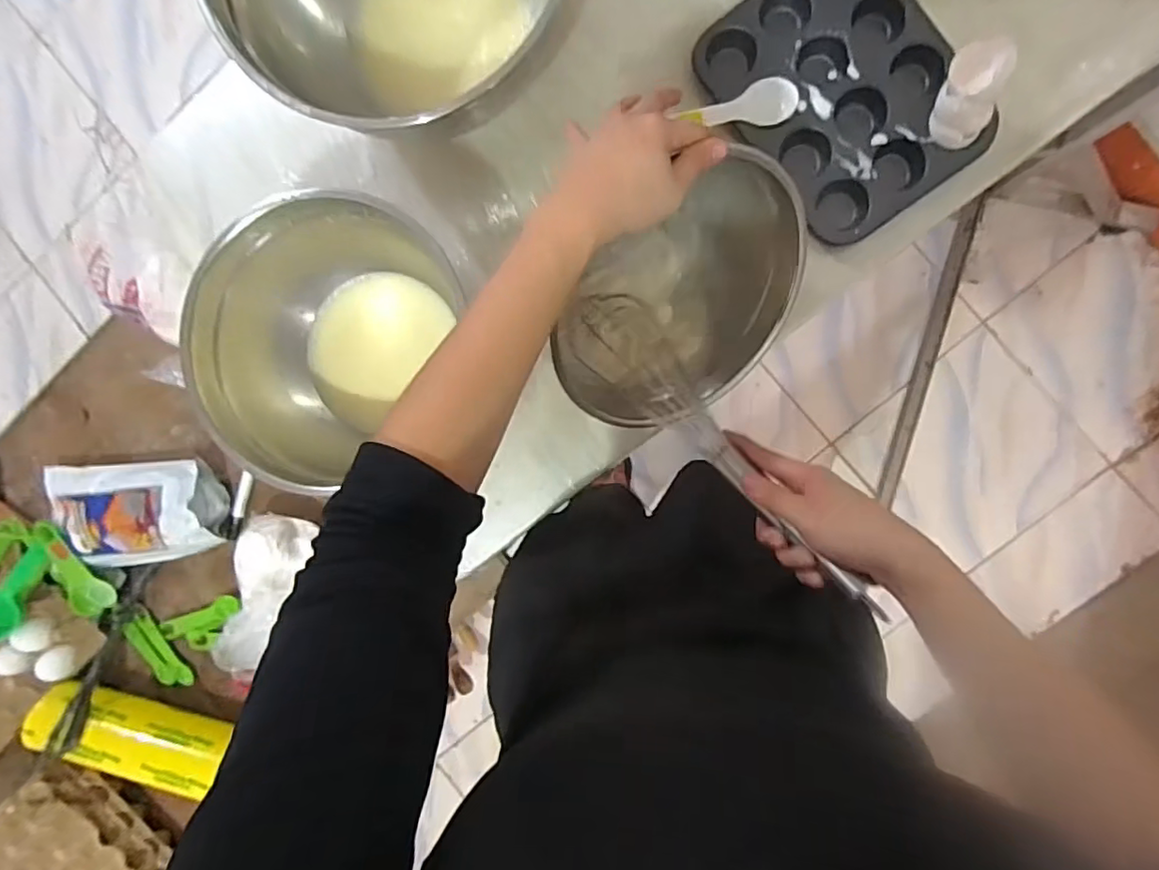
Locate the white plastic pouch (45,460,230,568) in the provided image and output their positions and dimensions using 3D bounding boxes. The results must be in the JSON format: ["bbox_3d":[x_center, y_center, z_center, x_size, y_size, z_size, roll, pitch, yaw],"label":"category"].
[{"bbox_3d":[-0.590,0.103,0.766,0.239,0.058,0.131,-4,93,7],"label":"white plastic pouch"}]

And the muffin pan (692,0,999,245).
[{"bbox_3d":[0.251,-0.328,0.558,0.183,0.025,0.251,-35,89,8],"label":"muffin pan"}]

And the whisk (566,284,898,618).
[{"bbox_3d":[0.098,-0.006,0.464,0.066,0.063,0.345,-41,54,8],"label":"whisk"}]

